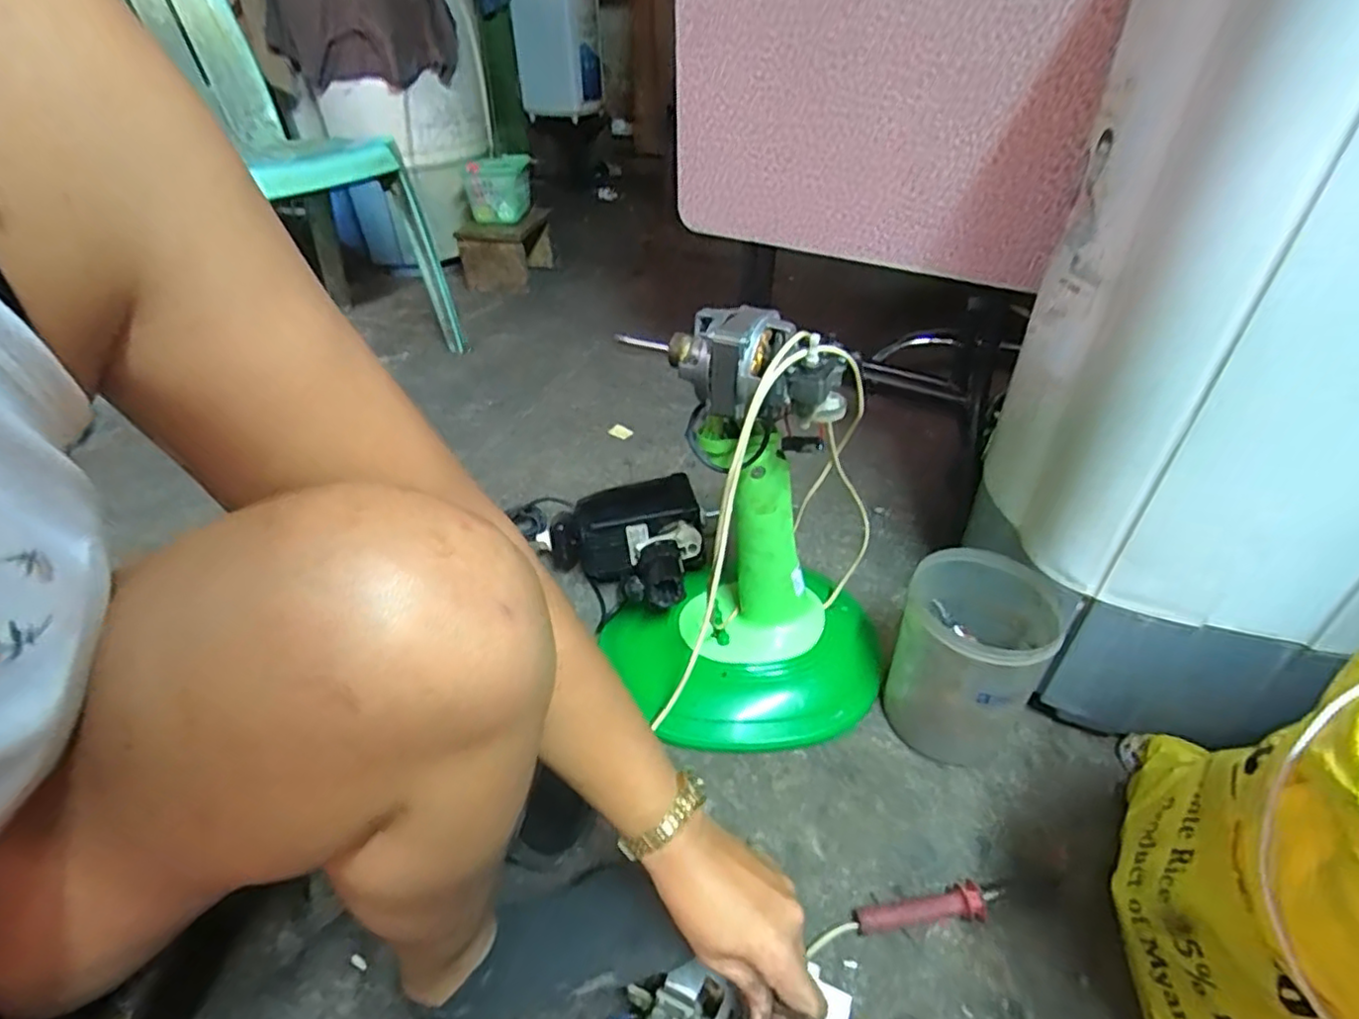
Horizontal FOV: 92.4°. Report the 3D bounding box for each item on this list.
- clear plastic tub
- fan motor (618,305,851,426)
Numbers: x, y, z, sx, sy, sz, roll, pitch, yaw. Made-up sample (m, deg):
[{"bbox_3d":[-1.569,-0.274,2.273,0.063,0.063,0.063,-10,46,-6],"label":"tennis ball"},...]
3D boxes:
[{"bbox_3d":[0.290,0.153,0.670,0.129,0.180,0.129,0,38,0],"label":"clear plastic tub"},{"bbox_3d":[0.044,-0.124,0.549,0.192,0.073,0.070,12,40,16],"label":"fan motor"}]

